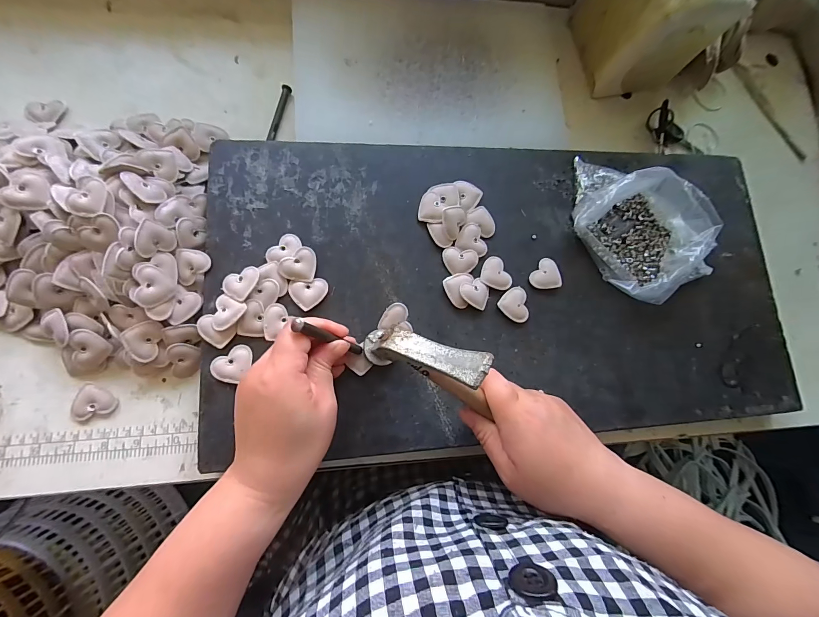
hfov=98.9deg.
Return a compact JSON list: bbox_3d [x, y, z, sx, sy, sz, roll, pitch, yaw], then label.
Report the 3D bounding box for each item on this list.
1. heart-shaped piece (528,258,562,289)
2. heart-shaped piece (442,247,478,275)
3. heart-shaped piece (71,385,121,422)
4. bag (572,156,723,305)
[{"bbox_3d":[0.138,-0.032,0.351,0.033,0.005,0.033,0,75,-1],"label":"heart-shaped piece"},{"bbox_3d":[0.051,-0.048,0.341,0.033,0.004,0.027,-8,81,-10],"label":"heart-shaped piece"},{"bbox_3d":[-0.274,0.080,0.303,0.034,0.005,0.028,-14,82,-11],"label":"heart-shaped piece"},{"bbox_3d":[0.234,-0.092,0.353,0.114,0.046,0.169,-27,85,-13],"label":"bag"}]

